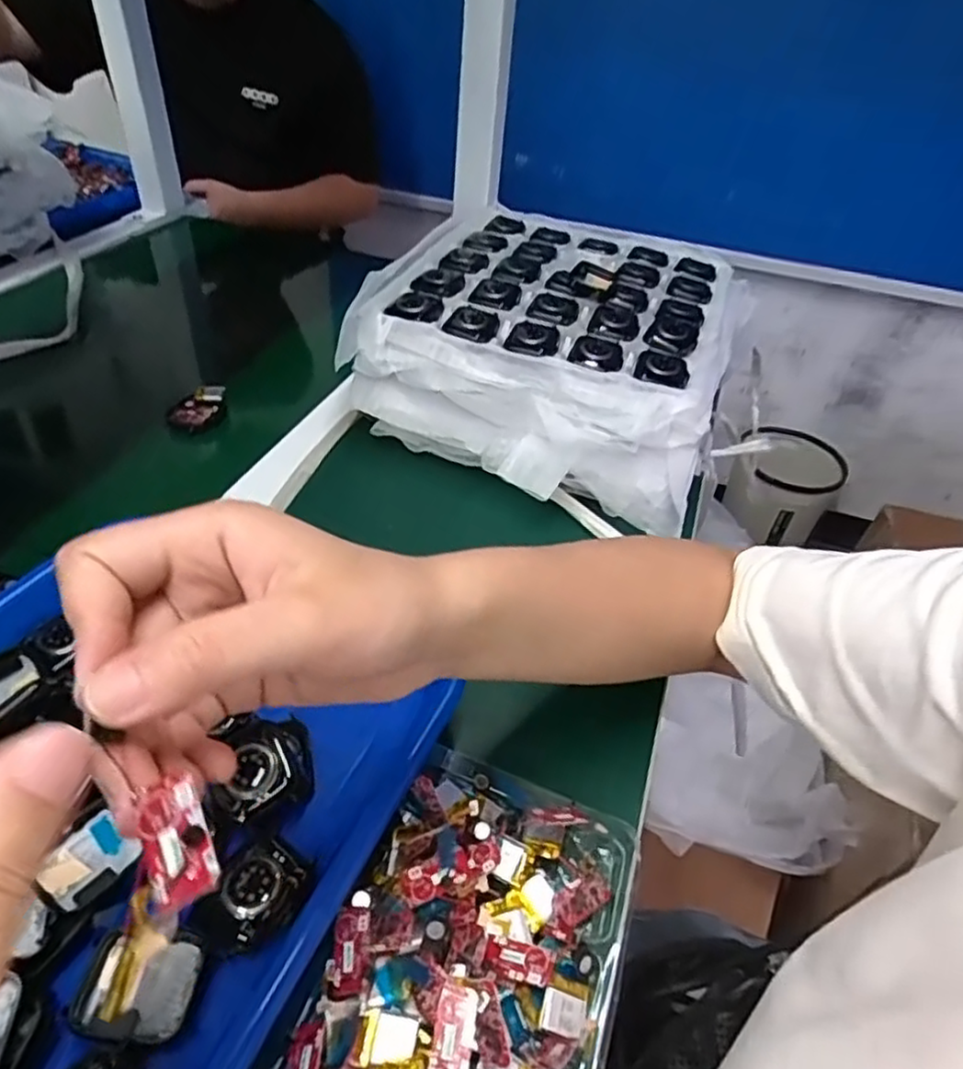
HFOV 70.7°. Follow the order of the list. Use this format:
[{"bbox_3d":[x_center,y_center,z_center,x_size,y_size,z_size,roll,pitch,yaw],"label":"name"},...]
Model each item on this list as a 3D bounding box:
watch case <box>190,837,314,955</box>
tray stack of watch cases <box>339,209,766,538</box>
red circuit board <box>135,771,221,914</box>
[{"bbox_3d":[-0.095,0.150,0.282,0.036,0.007,0.044,24,45,19],"label":"watch case"},{"bbox_3d":[0.061,-0.167,0.577,0.290,0.097,0.278,20,44,16],"label":"tray stack of watch cases"},{"bbox_3d":[-0.069,0.069,0.154,0.014,0.005,0.028,-18,53,-24],"label":"red circuit board"}]

